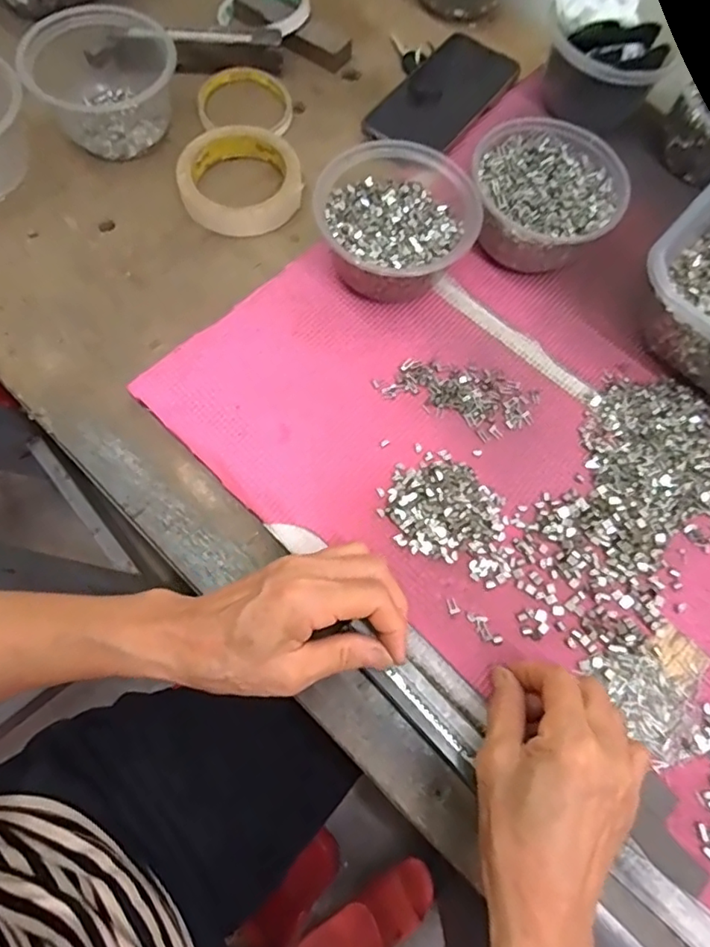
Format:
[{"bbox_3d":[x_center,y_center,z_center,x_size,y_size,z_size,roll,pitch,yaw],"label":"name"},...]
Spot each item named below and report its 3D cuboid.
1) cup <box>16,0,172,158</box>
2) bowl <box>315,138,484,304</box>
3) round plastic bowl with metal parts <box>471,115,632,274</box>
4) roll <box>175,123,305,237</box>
[{"bbox_3d":[-0.204,-0.324,0.465,0.112,0.059,0.115,1,70,-4],"label":"cup"},{"bbox_3d":[0.030,-0.182,0.421,0.110,0.059,0.117,1,70,-4],"label":"bowl"},{"bbox_3d":[0.145,-0.212,0.442,0.110,0.056,0.111,1,70,-4],"label":"round plastic bowl with metal parts"},{"bbox_3d":[-0.096,-0.246,0.464,0.096,0.022,0.097,1,70,-4],"label":"roll"}]

